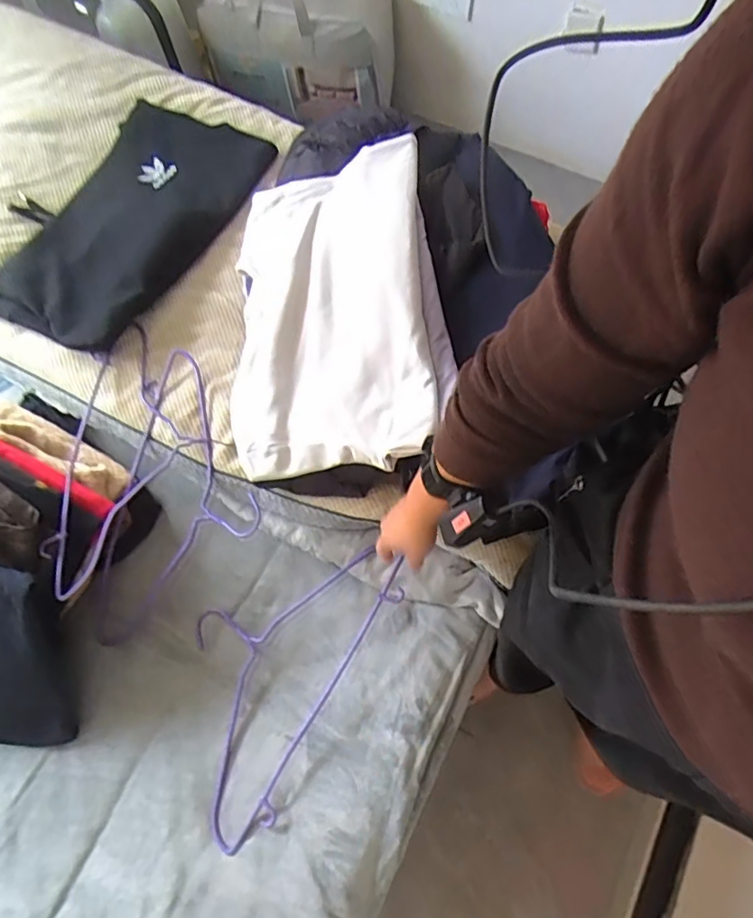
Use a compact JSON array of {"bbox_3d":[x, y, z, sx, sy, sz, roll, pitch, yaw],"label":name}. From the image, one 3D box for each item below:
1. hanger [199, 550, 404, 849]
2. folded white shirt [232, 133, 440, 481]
[{"bbox_3d":[-0.156,0.271,0.779,0.224,0.061,0.413,33,72,13],"label":"hanger"},{"bbox_3d":[-0.063,-0.202,0.751,0.277,0.046,0.441,-7,77,18],"label":"folded white shirt"}]

